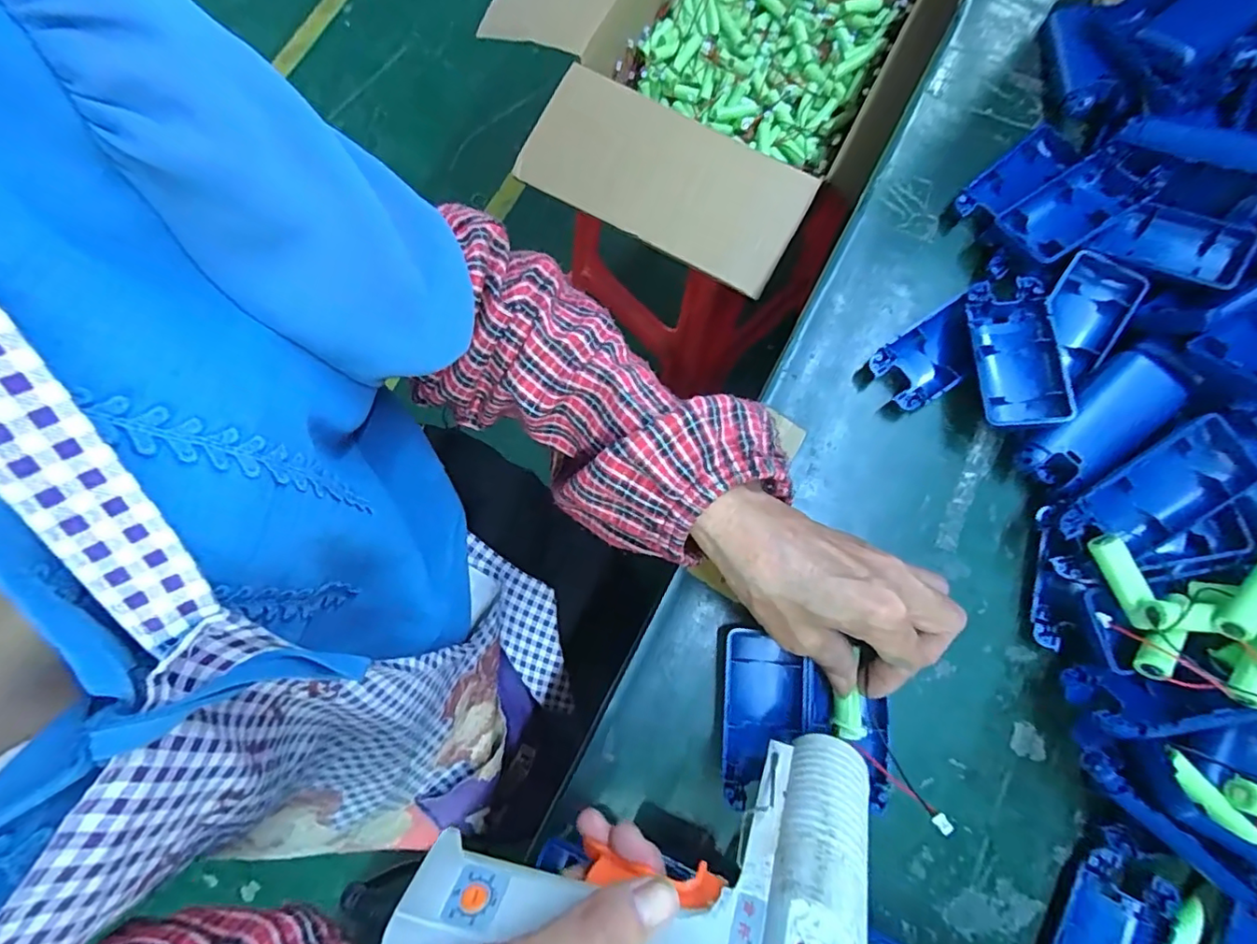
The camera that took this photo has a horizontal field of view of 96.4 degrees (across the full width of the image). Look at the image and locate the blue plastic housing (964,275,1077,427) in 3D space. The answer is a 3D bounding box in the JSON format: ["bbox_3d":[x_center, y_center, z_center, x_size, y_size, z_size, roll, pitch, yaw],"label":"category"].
[{"bbox_3d":[0.228,-0.069,0.332,0.041,0.019,0.089,-8,72,25],"label":"blue plastic housing"}]

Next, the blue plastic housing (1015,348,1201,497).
[{"bbox_3d":[0.266,-0.029,0.316,0.039,0.020,0.090,45,98,8],"label":"blue plastic housing"}]

